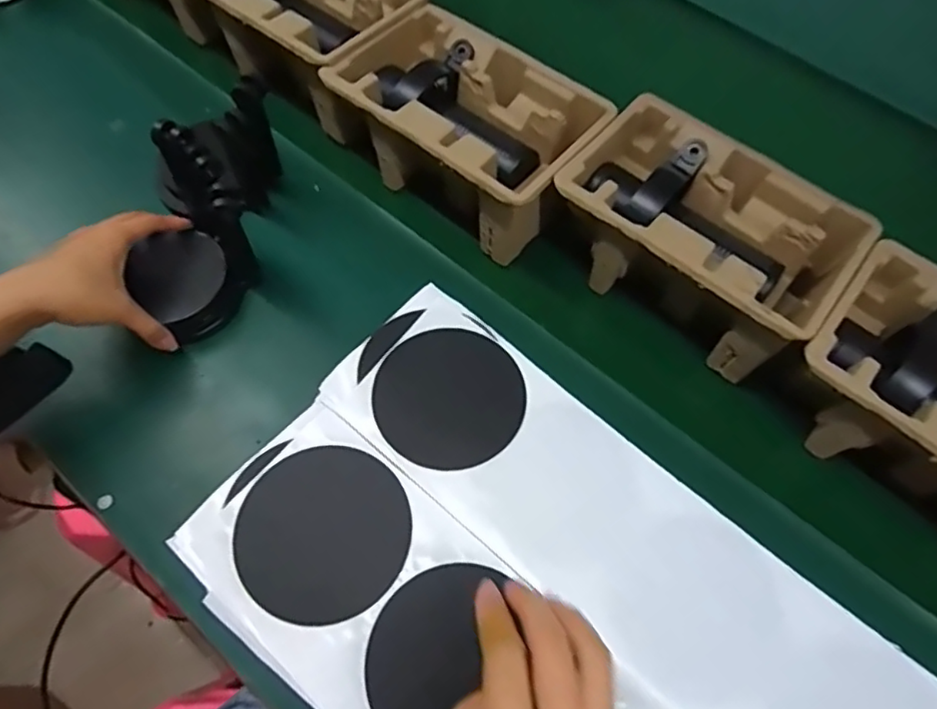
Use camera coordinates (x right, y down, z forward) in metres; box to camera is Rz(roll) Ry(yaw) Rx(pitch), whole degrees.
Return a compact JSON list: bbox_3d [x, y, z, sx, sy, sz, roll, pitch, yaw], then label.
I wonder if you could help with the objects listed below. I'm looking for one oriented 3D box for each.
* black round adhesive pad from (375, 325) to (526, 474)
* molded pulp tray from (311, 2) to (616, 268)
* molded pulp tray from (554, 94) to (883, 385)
[{"bbox_3d":[-0.012,0.026,0.390,0.090,0.008,0.094,1,68,-2],"label":"black round adhesive pad"},{"bbox_3d":[-0.004,-0.214,0.574,0.231,0.097,0.146,36,71,11],"label":"molded pulp tray"},{"bbox_3d":[0.196,-0.105,0.524,0.225,0.099,0.145,39,72,12],"label":"molded pulp tray"}]

